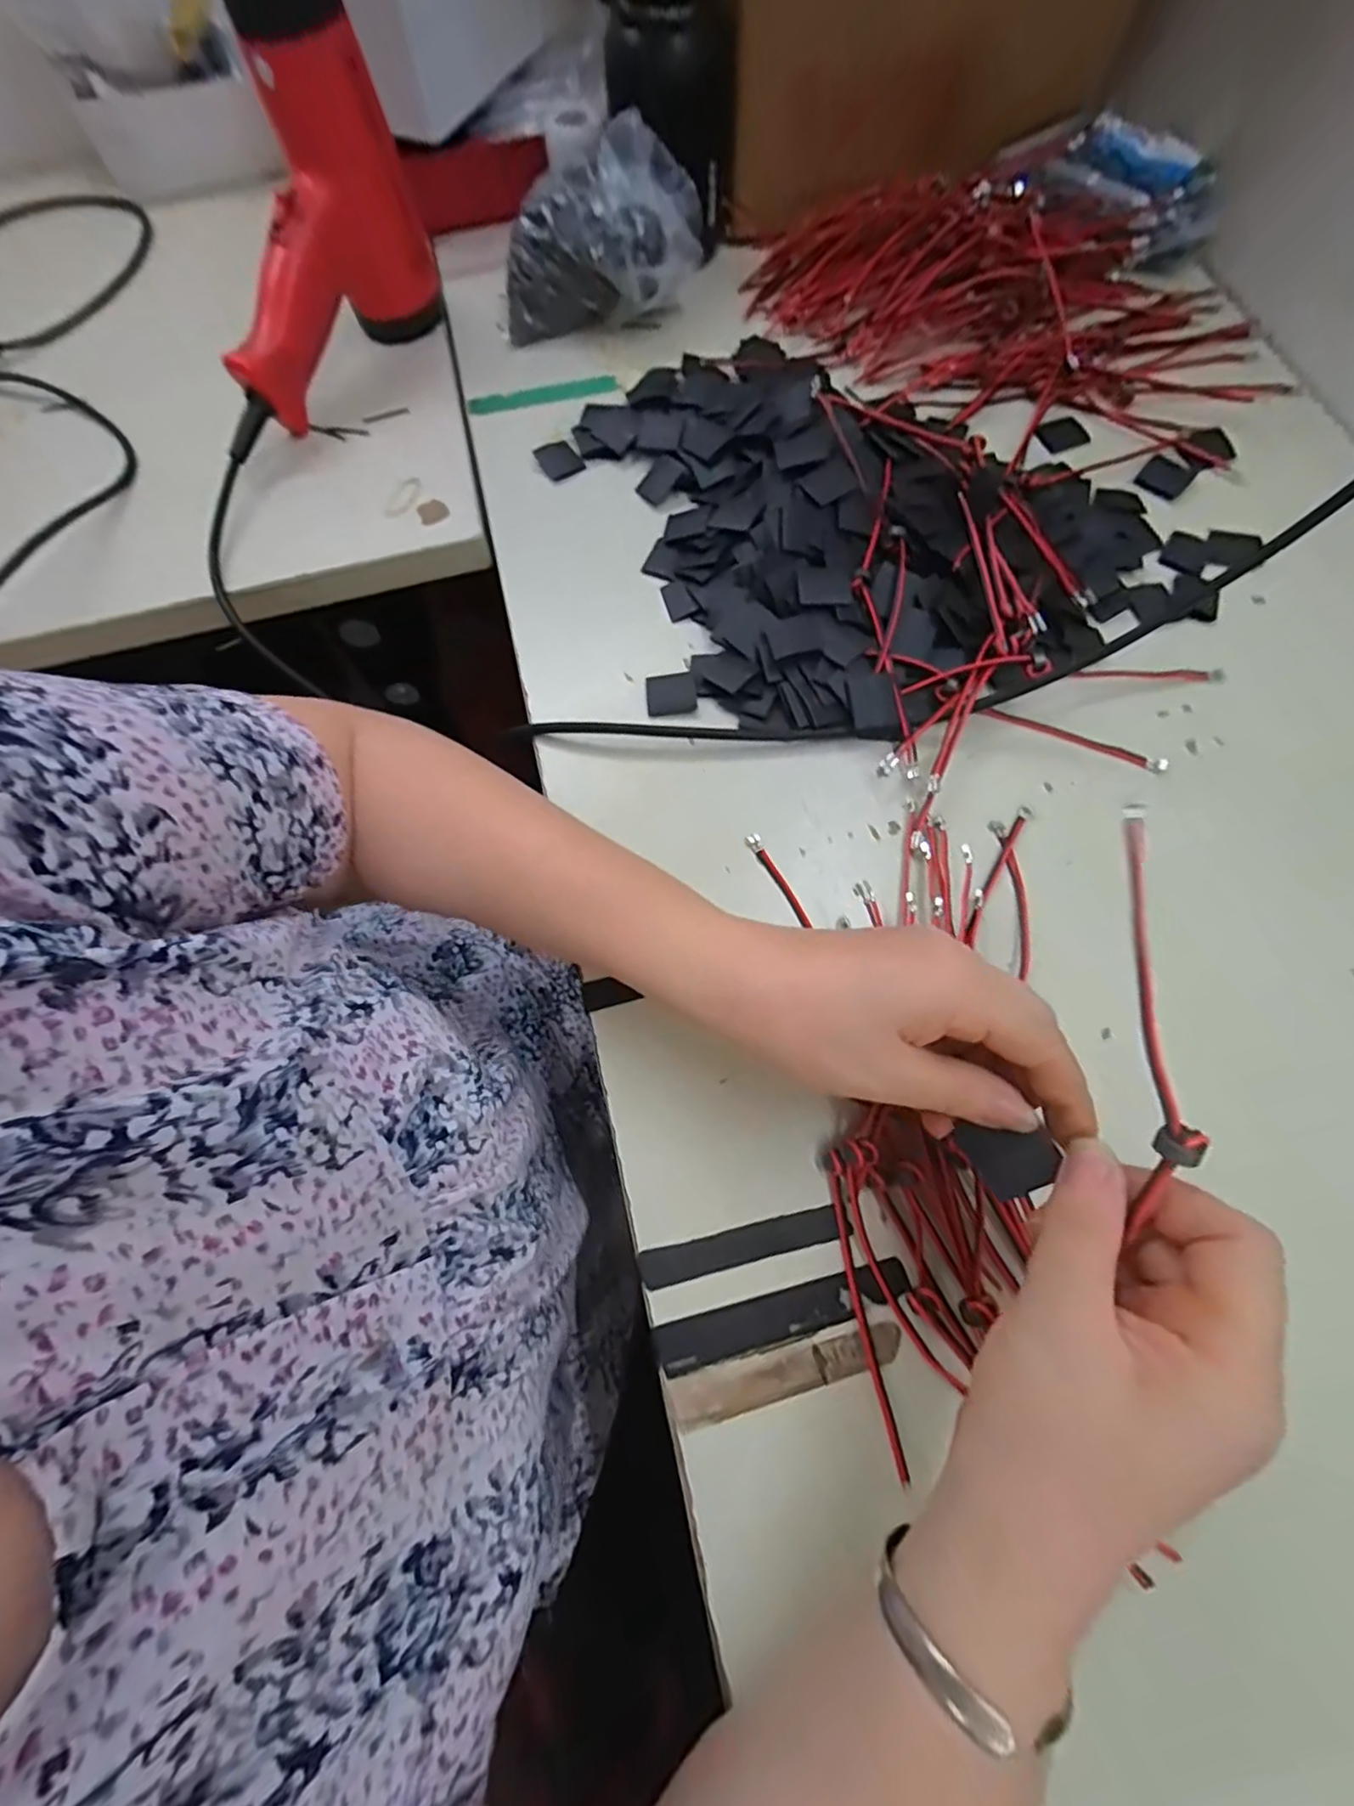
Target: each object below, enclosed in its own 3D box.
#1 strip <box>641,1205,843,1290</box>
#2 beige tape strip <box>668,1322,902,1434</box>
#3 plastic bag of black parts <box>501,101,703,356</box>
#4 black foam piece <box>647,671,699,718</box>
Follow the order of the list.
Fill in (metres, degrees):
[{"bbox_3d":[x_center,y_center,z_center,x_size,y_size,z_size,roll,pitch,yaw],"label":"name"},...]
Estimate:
[{"bbox_3d":[0.029,0.157,0.285,0.092,0.004,0.016,-13,72,-2],"label":"strip"},{"bbox_3d":[0.048,0.202,0.269,0.100,0.004,0.019,-16,72,-3],"label":"beige tape strip"},{"bbox_3d":[-0.059,-0.491,0.465,0.156,0.081,0.077,-18,72,-3],"label":"plastic bag of black parts"},{"bbox_3d":[-0.004,-0.129,0.386,0.030,0.004,0.029,-8,72,0],"label":"black foam piece"}]

